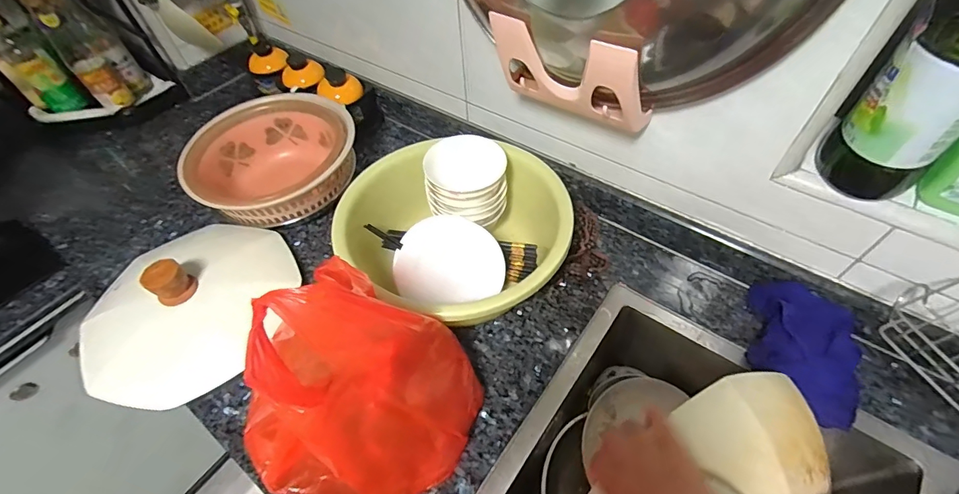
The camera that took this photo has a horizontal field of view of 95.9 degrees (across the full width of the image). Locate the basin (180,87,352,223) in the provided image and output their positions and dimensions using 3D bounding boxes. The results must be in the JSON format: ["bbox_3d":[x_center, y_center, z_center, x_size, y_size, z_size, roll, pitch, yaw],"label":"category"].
[{"bbox_3d":[-0.357,-0.142,0.764,0.253,0.113,0.267,-2,53,3],"label":"basin"}]

